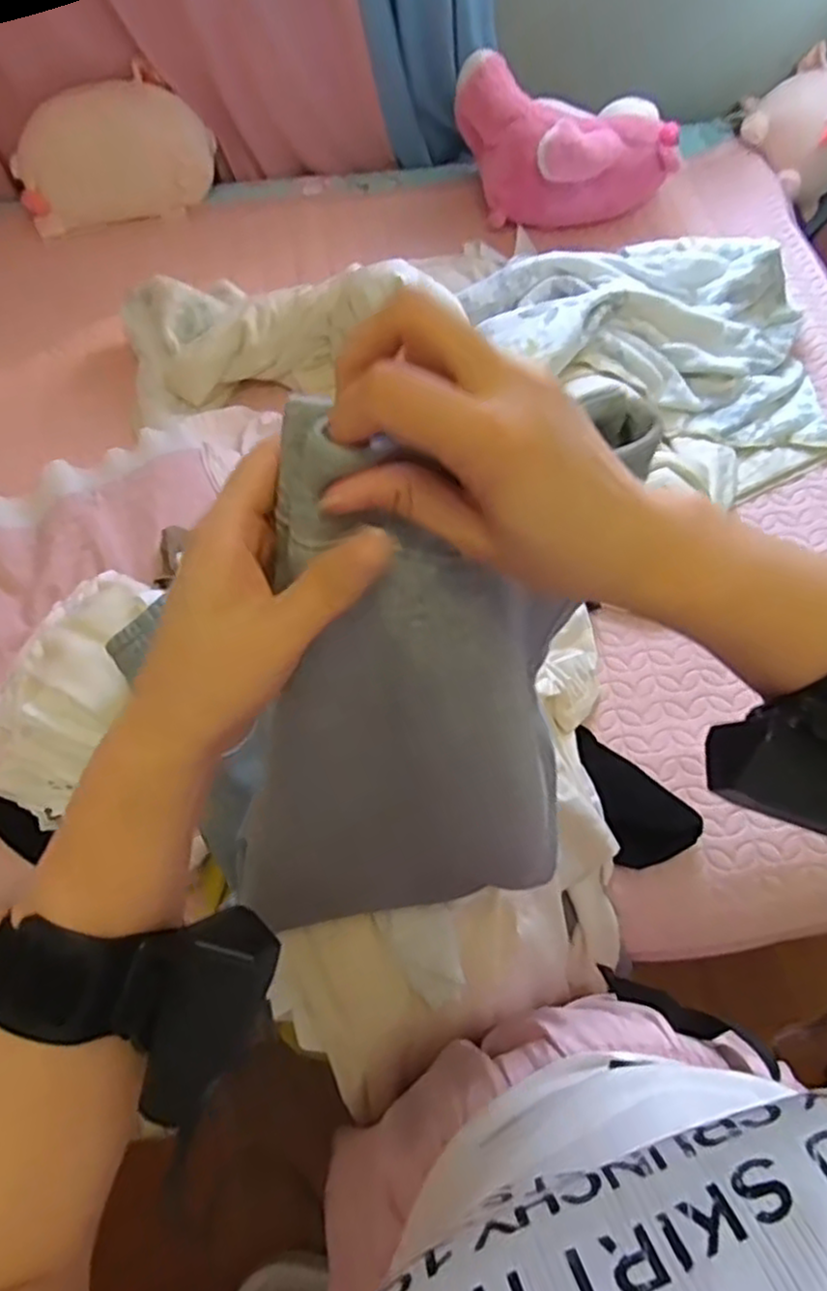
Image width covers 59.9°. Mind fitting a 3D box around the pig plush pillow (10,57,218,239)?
[{"bbox_3d":[-0.535,-0.882,1.288,0.355,0.167,0.127,-20,66,-11],"label":"pig plush pillow"}]

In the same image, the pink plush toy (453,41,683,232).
[{"bbox_3d":[0.283,-0.934,1.326,0.360,0.198,0.221,-15,65,-8],"label":"pink plush toy"}]

